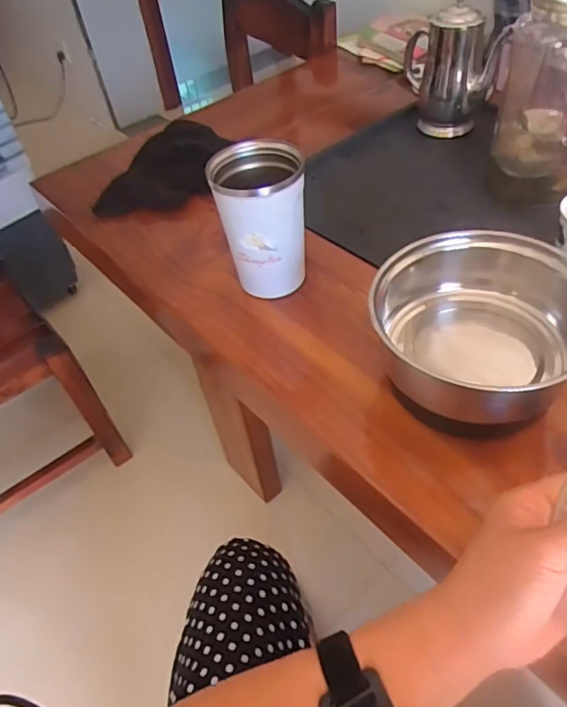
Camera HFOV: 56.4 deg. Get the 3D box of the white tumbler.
[{"bbox_3d":[-0.018,-0.117,0.496,0.081,0.134,0.072,-10,48,-2],"label":"white tumbler"}]

